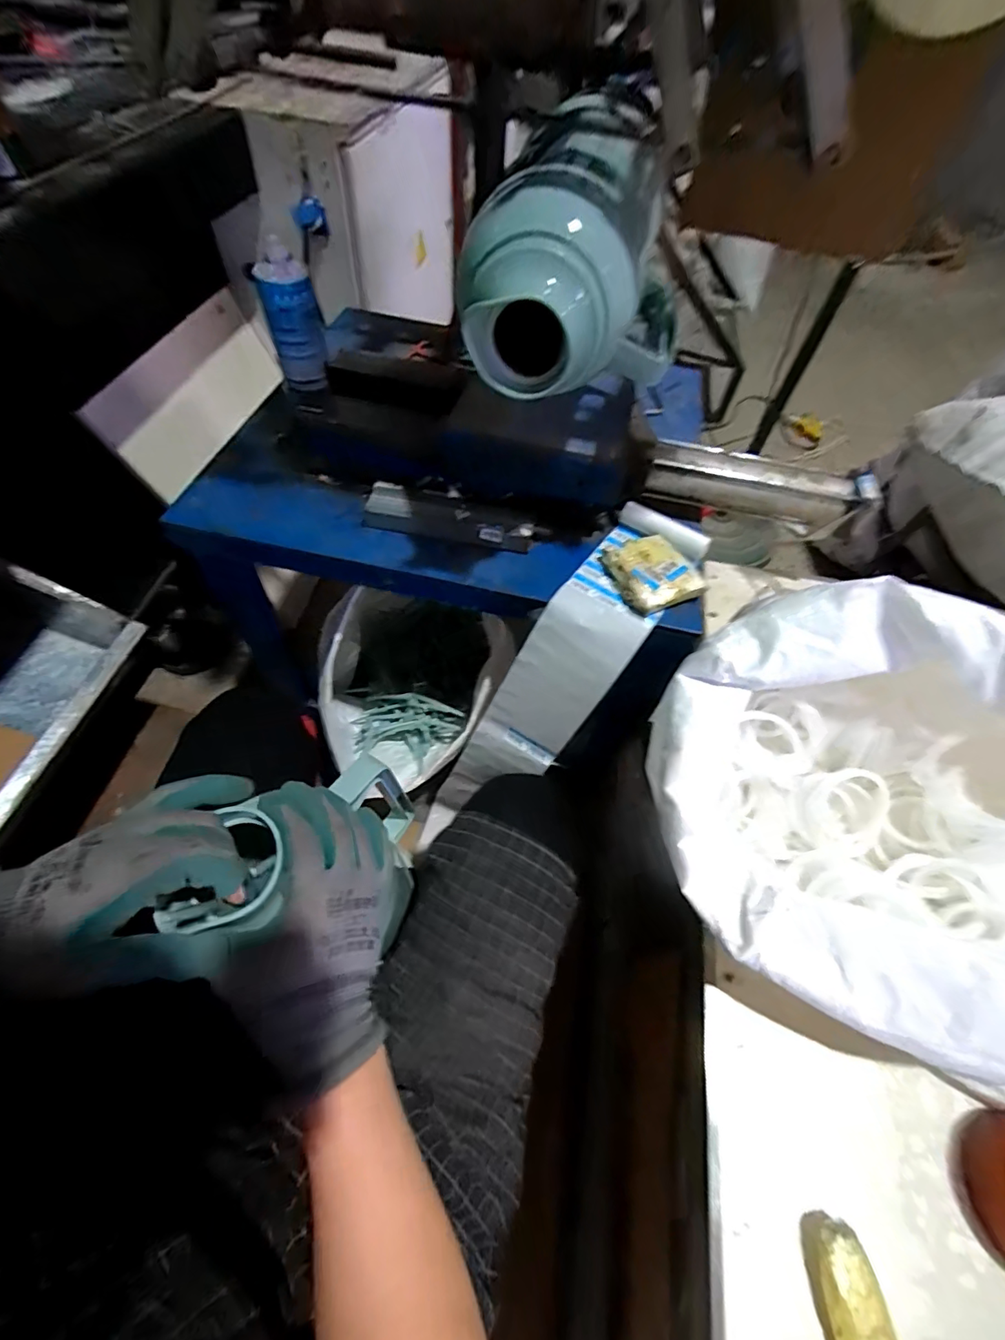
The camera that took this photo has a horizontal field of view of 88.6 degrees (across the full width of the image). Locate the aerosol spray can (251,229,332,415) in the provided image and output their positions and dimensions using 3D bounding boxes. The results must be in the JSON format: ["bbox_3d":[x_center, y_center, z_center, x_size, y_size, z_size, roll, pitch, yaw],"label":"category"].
[{"bbox_3d":[-0.263,-0.429,0.655,0.064,0.165,0.061,-15,61,-14],"label":"aerosol spray can"}]

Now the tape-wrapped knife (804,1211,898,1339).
[{"bbox_3d":[0.239,0.447,0.328,0.039,0.028,0.137,-9,59,-10],"label":"tape-wrapped knife"}]

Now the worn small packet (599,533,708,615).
[{"bbox_3d":[0.171,-0.116,0.600,0.087,0.030,0.100,-13,60,-12],"label":"worn small packet"}]

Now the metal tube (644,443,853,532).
[{"bbox_3d":[0.303,-0.233,0.645,0.244,0.050,0.061,15,58,5],"label":"metal tube"}]

